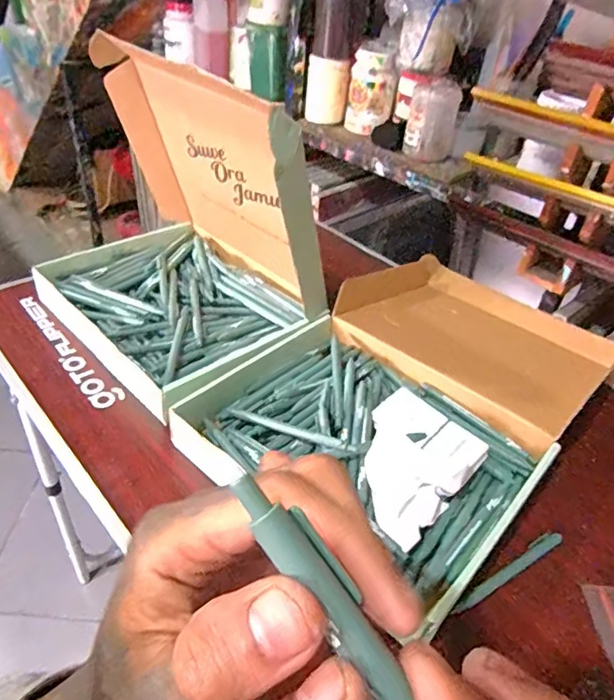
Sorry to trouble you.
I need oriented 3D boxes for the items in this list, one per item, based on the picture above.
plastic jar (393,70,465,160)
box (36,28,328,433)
[{"bbox_3d":[0.243,-0.481,1.080,0.097,0.140,0.122,0,40,-9],"label":"plastic jar"},{"bbox_3d":[-0.167,-0.173,0.639,0.282,0.253,0.348,-22,48,-31],"label":"box"}]

